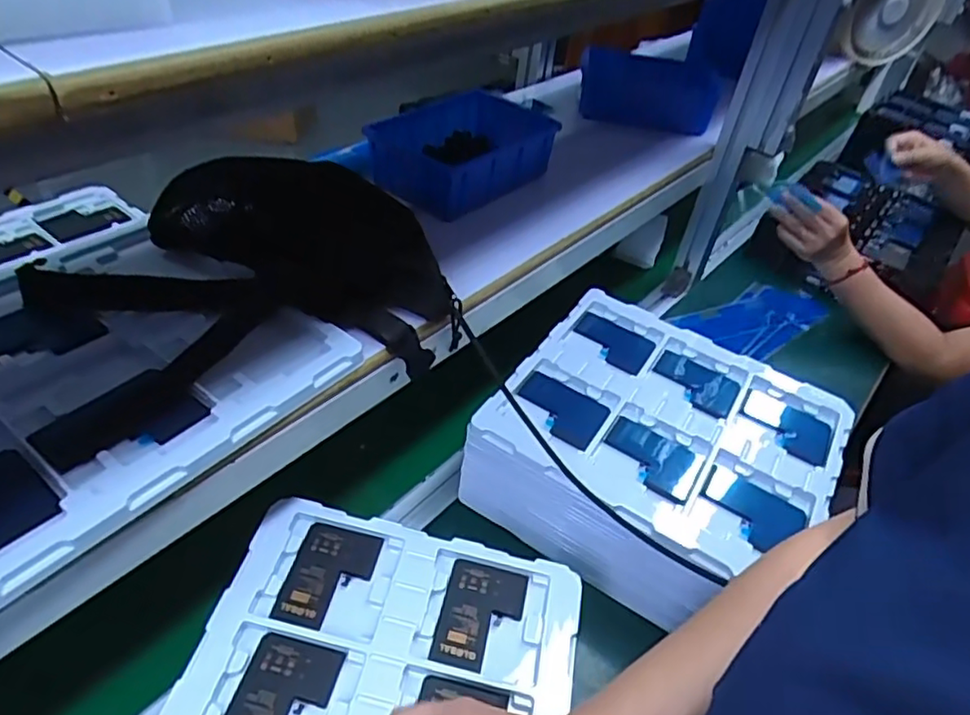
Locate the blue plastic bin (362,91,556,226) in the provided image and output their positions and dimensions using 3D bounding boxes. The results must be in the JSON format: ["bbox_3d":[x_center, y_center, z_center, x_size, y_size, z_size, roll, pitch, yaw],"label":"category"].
[{"bbox_3d":[-0.024,-0.236,0.734,0.146,0.075,0.200,29,46,22],"label":"blue plastic bin"}]

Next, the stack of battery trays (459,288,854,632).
[{"bbox_3d":[0.179,0.102,0.668,0.315,0.119,0.288,27,45,20],"label":"stack of battery trays"}]

